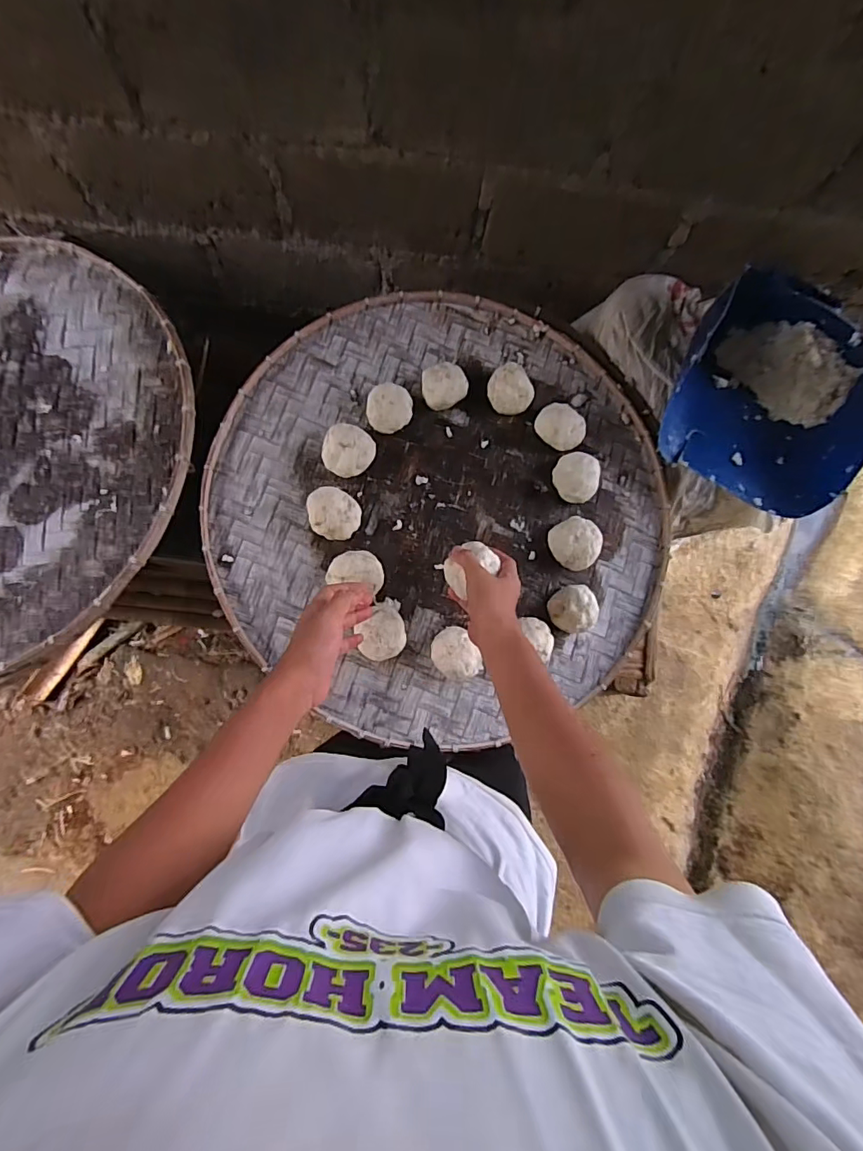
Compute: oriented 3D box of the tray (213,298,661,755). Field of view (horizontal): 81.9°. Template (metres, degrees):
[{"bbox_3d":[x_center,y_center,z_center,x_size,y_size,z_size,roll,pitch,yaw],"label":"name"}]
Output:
[{"bbox_3d":[0.025,-0.118,0.782,0.691,0.071,0.690,1,81,-4],"label":"tray"}]

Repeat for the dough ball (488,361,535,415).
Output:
[{"bbox_3d":[0.129,-0.302,0.816,0.070,0.052,0.077,-28,84,-8],"label":"dough ball"}]

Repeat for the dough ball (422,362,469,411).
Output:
[{"bbox_3d":[0.021,-0.306,0.805,0.073,0.052,0.073,1,81,-4],"label":"dough ball"}]

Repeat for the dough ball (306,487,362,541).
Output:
[{"bbox_3d":[-0.149,-0.091,0.748,0.082,0.055,0.069,29,80,0],"label":"dough ball"}]

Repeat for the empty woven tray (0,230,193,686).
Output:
[{"bbox_3d":[-0.729,-0.191,0.768,0.713,0.052,0.742,29,83,9],"label":"empty woven tray"}]

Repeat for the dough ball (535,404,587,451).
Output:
[{"bbox_3d":[0.211,-0.243,0.809,0.082,0.042,0.072,33,80,1],"label":"dough ball"}]

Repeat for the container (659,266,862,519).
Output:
[{"bbox_3d":[0.549,-0.288,0.821,0.299,0.135,0.321,32,80,1],"label":"container"}]

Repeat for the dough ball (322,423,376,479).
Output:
[{"bbox_3d":[-0.130,-0.190,0.769,0.076,0.048,0.075,1,81,-4],"label":"dough ball"}]

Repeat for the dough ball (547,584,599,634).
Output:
[{"bbox_3d":[0.220,0.050,0.763,0.070,0.045,0.064,1,81,-4],"label":"dough ball"}]

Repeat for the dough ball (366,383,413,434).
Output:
[{"bbox_3d":[-0.066,-0.264,0.791,0.070,0.046,0.072,1,81,-4],"label":"dough ball"}]

